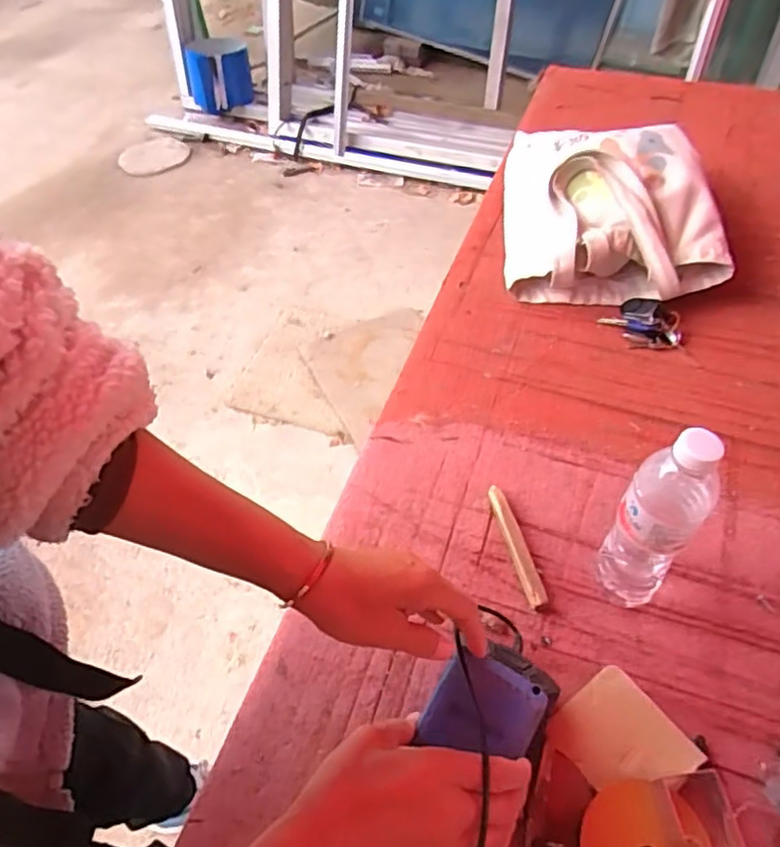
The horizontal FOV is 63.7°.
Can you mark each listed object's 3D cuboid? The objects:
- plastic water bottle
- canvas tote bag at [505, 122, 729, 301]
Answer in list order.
[{"bbox_3d":[0.225,0.089,0.538,0.063,0.229,0.052,26,59,23],"label":"plastic water bottle"},{"bbox_3d":[0.309,-0.310,0.907,0.276,0.129,0.283,1,53,5],"label":"canvas tote bag"}]

